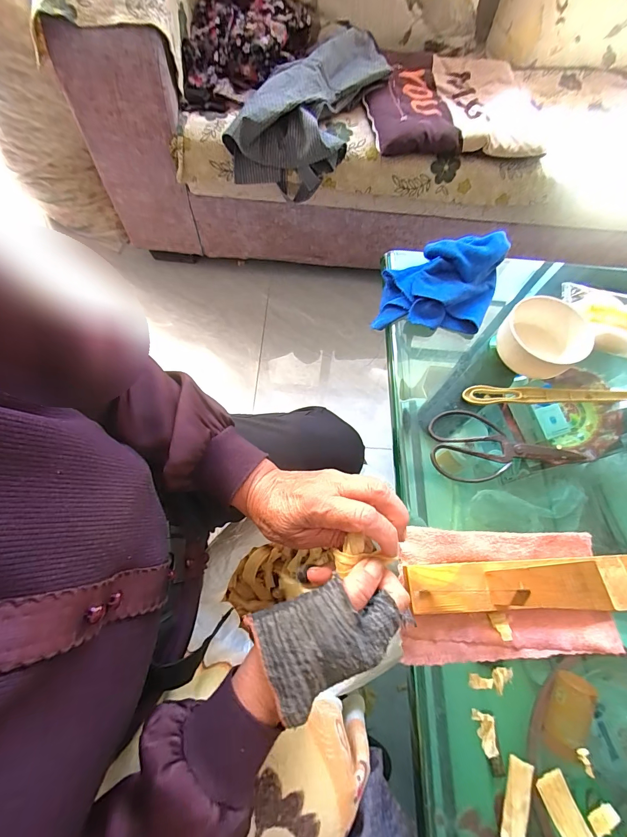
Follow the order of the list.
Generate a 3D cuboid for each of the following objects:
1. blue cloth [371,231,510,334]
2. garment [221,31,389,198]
[{"bbox_3d":[0.193,-0.202,0.535,0.196,0.067,0.136,1,67,-3],"label":"blue cloth"},{"bbox_3d":[-0.002,-0.684,0.809,0.222,0.150,0.397,23,68,7],"label":"garment"}]

